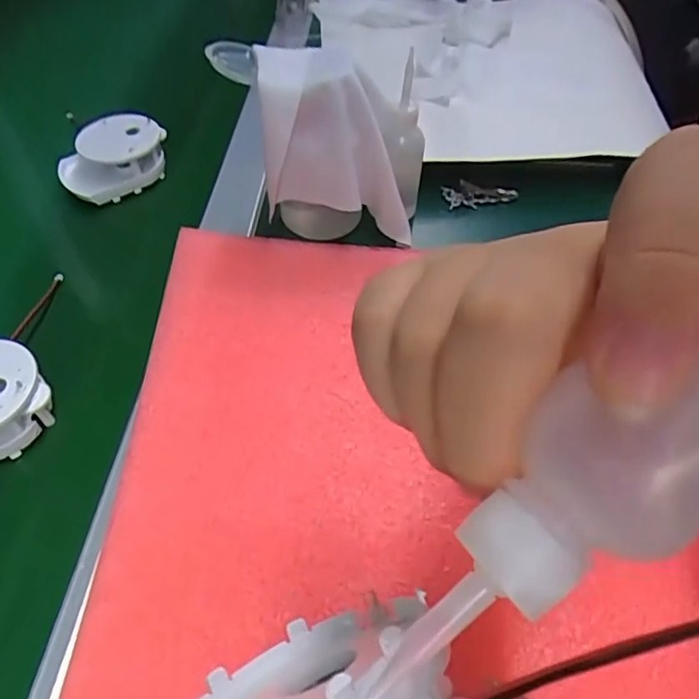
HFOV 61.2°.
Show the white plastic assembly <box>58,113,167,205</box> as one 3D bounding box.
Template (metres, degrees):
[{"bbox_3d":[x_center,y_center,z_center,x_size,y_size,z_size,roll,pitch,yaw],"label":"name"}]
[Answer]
[{"bbox_3d":[-0.186,-0.150,0.465,0.066,0.034,0.072,0,51,0],"label":"white plastic assembly"}]

